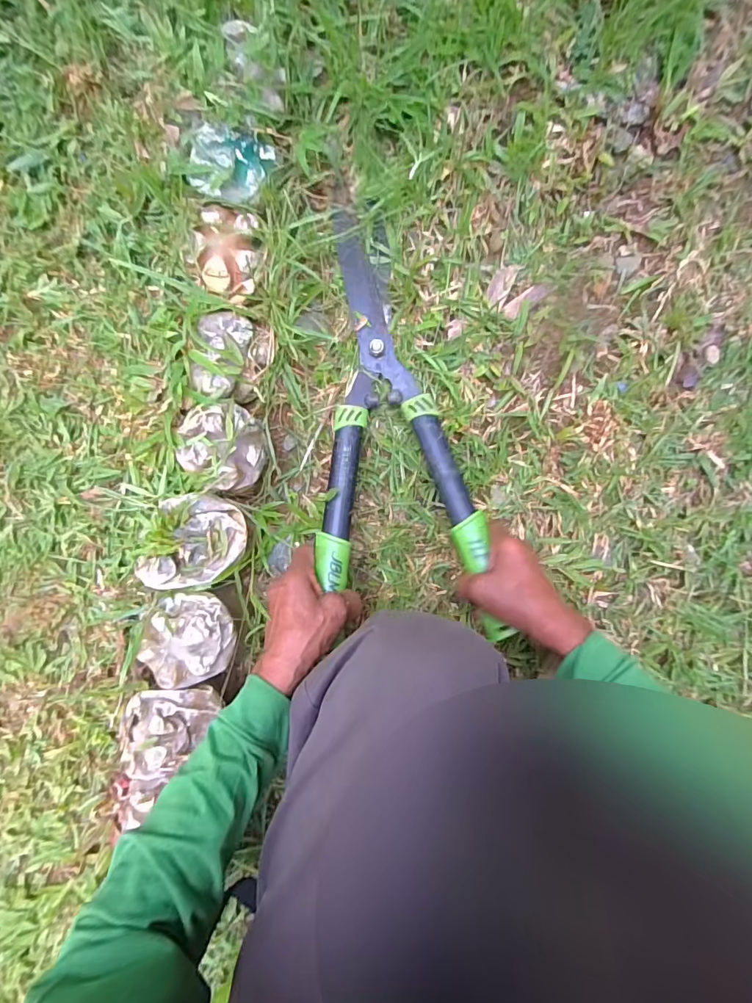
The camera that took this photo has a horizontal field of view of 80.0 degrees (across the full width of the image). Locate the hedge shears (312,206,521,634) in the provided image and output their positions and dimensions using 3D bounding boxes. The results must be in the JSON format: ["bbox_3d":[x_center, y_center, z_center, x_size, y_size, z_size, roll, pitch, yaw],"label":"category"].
[{"bbox_3d":[0.006,-0.094,0.482,0.174,0.050,0.446,-8,88,0],"label":"hedge shears"}]

